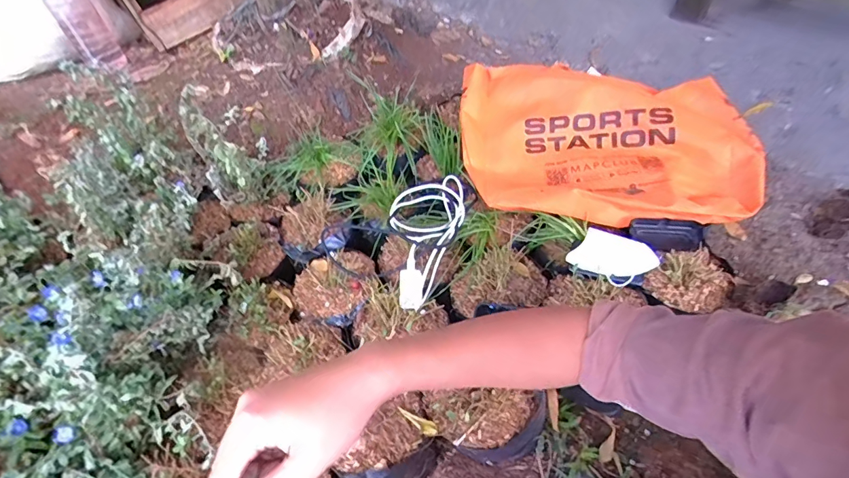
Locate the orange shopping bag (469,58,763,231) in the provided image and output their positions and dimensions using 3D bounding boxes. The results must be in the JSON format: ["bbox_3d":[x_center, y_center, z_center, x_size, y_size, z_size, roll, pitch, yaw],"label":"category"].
[{"bbox_3d":[0.308,-0.180,0.778,0.505,0.063,0.318,6,70,16],"label":"orange shopping bag"}]

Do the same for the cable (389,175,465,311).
[{"bbox_3d":[-0.002,-0.009,0.732,0.116,0.074,0.249,10,66,16],"label":"cable"}]

